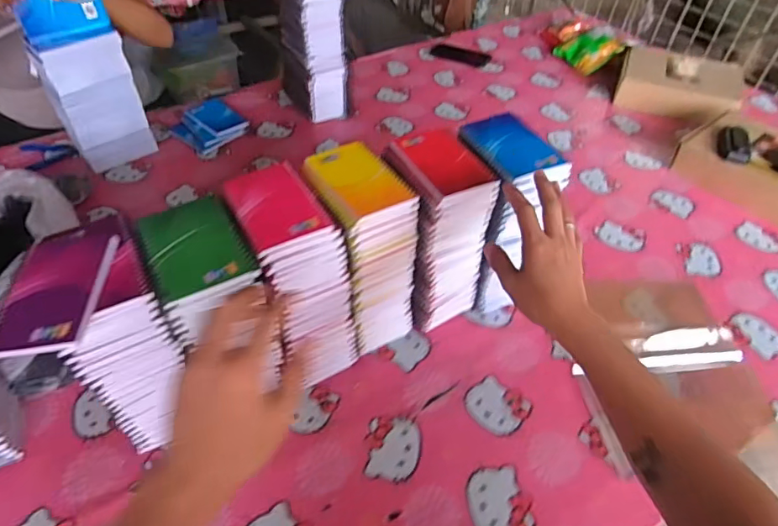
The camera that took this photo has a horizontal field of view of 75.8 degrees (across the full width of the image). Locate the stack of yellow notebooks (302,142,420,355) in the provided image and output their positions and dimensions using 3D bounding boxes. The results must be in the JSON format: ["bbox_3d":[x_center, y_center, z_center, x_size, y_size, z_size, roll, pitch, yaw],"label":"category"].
[{"bbox_3d":[-0.038,-0.007,0.678,0.100,0.270,0.129,-23,51,-22],"label":"stack of yellow notebooks"}]

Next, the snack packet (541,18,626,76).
[{"bbox_3d":[0.541,-0.617,1.412,0.137,0.055,0.264,-28,47,11],"label":"snack packet"}]

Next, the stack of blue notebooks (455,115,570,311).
[{"bbox_3d":[0.151,-0.064,0.728,0.095,0.256,0.138,-20,50,-19],"label":"stack of blue notebooks"}]

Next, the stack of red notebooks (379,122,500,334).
[{"bbox_3d":[0.060,-0.035,0.705,0.104,0.270,0.129,-22,51,-21],"label":"stack of red notebooks"}]

